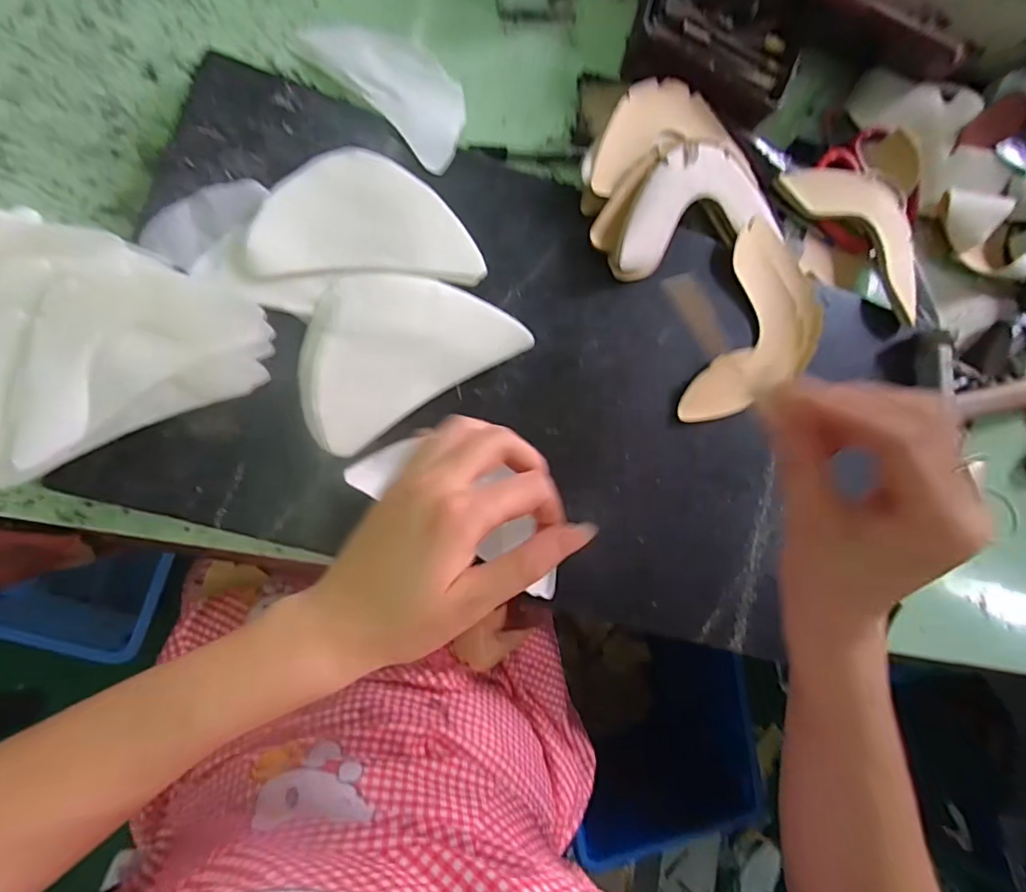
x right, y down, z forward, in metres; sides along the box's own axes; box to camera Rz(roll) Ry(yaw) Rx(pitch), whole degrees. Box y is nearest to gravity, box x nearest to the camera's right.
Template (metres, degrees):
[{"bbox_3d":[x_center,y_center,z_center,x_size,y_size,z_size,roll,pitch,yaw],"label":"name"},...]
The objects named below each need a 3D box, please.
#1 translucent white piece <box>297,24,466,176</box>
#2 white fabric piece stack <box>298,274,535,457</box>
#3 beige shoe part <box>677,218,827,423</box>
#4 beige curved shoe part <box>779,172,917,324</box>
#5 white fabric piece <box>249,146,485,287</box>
[{"bbox_3d":[-0.080,-0.267,0.387,0.076,0.007,0.147,-40,83,-24],"label":"translucent white piece"},{"bbox_3d":[-0.077,-0.071,0.347,0.147,0.016,0.097,-33,93,-11],"label":"white fabric piece stack"},{"bbox_3d":[0.192,-0.086,0.401,0.085,0.018,0.167,22,82,-9],"label":"beige shoe part"},{"bbox_3d":[0.298,-0.186,0.438,0.150,0.014,0.083,45,80,-5],"label":"beige curved shoe part"},{"bbox_3d":[-0.095,-0.155,0.349,0.143,0.010,0.084,-2,87,-11],"label":"white fabric piece"}]

